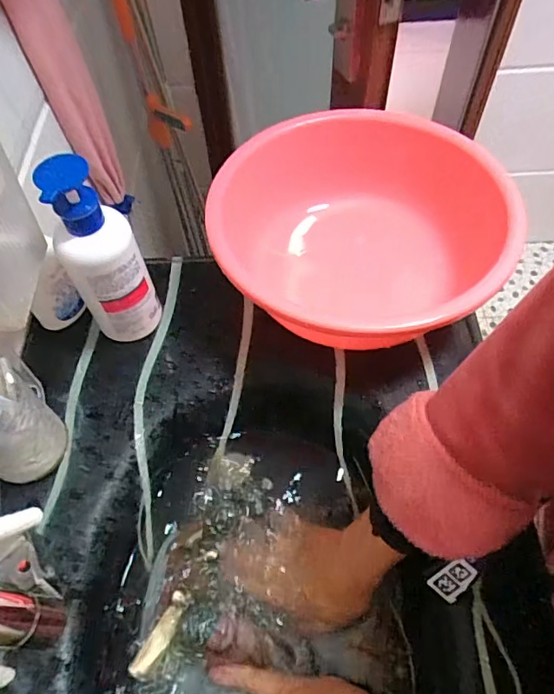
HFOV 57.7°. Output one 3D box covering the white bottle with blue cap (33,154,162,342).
[{"bbox_3d":[-0.164,-0.080,0.486,0.067,0.205,0.056,-23,61,-10],"label":"white bottle with blue cap"}]

